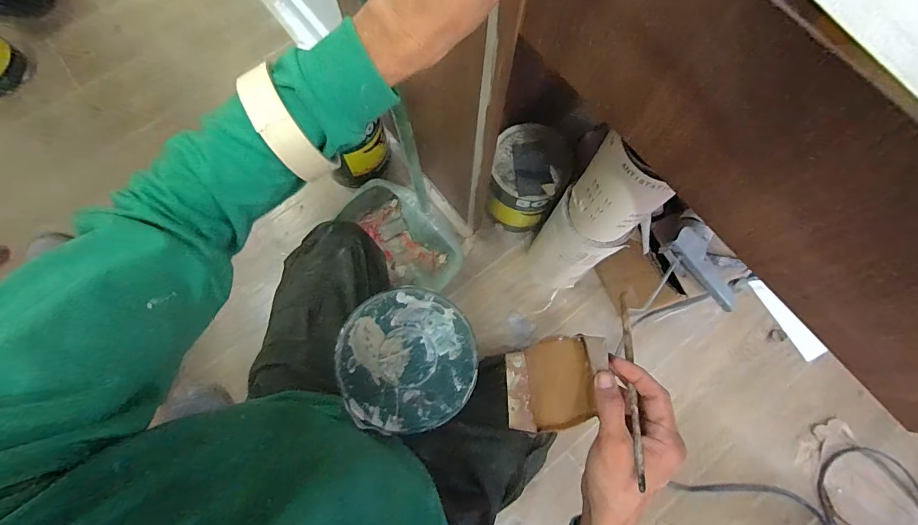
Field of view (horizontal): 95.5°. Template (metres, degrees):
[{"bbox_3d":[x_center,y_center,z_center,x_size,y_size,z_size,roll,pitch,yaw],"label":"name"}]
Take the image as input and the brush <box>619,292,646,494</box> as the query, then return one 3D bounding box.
[{"bbox_3d":[0.158,0.100,0.387,0.009,0.011,0.190,13,48,3],"label":"brush"}]

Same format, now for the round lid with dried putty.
[{"bbox_3d":[-0.063,0.115,0.508,0.164,0.008,0.166,0,75,-1],"label":"round lid with dried putty"}]

